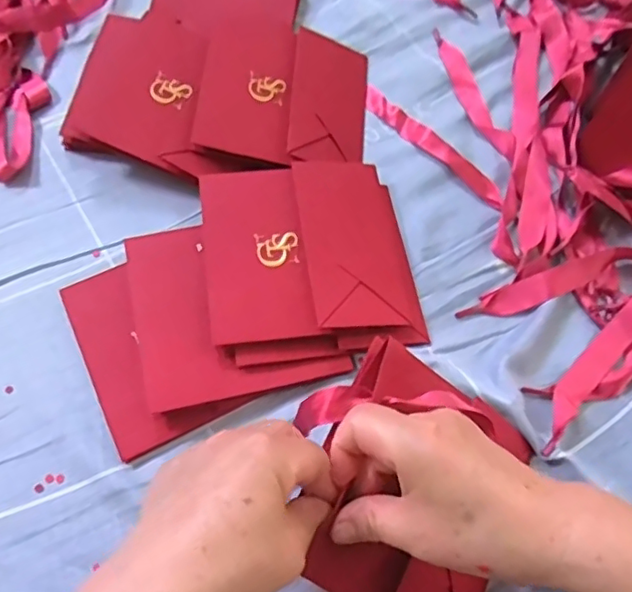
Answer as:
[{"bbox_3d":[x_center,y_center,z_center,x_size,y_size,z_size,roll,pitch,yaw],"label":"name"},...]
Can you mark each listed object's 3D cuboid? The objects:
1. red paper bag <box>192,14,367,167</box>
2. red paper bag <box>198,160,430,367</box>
[{"bbox_3d":[-0.024,-0.171,0.492,0.133,0.016,0.155,9,62,-6],"label":"red paper bag"},{"bbox_3d":[-0.004,-0.028,0.435,0.146,0.030,0.151,-9,66,-4],"label":"red paper bag"}]

